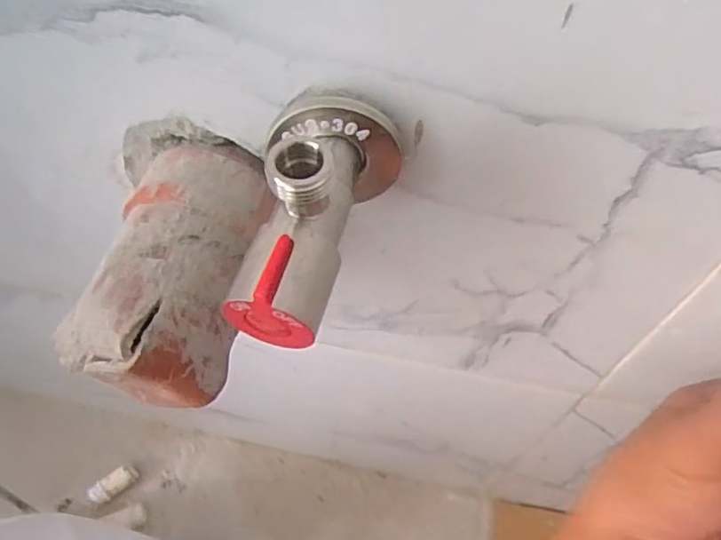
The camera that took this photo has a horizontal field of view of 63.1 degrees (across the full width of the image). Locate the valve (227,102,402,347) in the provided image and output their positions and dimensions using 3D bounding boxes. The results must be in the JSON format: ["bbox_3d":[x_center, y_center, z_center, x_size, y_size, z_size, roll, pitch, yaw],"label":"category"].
[{"bbox_3d":[-0.013,-0.017,0.180,0.038,0.043,0.078,10,60,5],"label":"valve"}]

